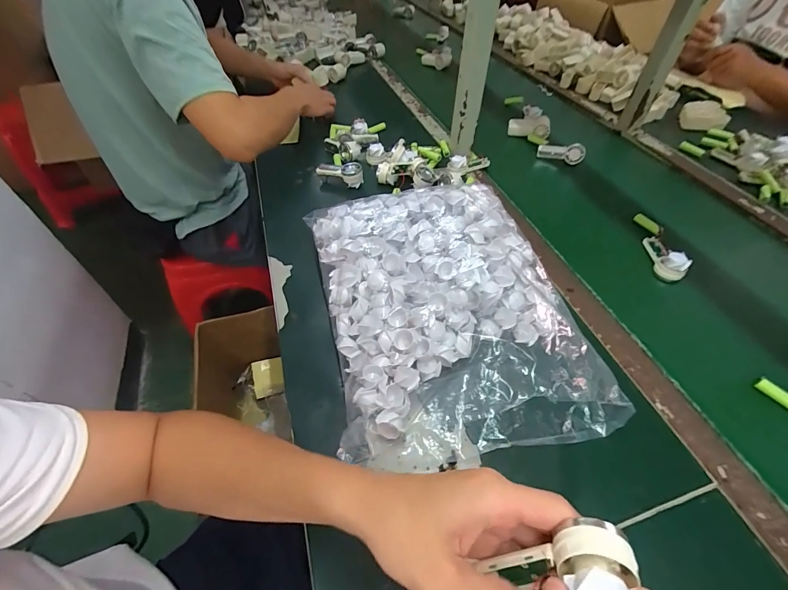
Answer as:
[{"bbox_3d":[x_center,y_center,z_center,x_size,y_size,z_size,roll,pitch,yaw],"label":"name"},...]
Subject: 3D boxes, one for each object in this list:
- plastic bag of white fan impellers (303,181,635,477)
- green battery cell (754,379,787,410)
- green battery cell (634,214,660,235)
[{"bbox_3d":[0.064,0.005,0.458,0.304,0.084,0.377,-11,52,-7],"label":"plastic bag of white fan impellers"},{"bbox_3d":[0.453,0.120,0.413,0.011,0.013,0.050,-30,56,-20],"label":"green battery cell"},{"bbox_3d":[0.436,-0.121,0.611,0.016,0.014,0.051,-13,52,-8],"label":"green battery cell"}]

